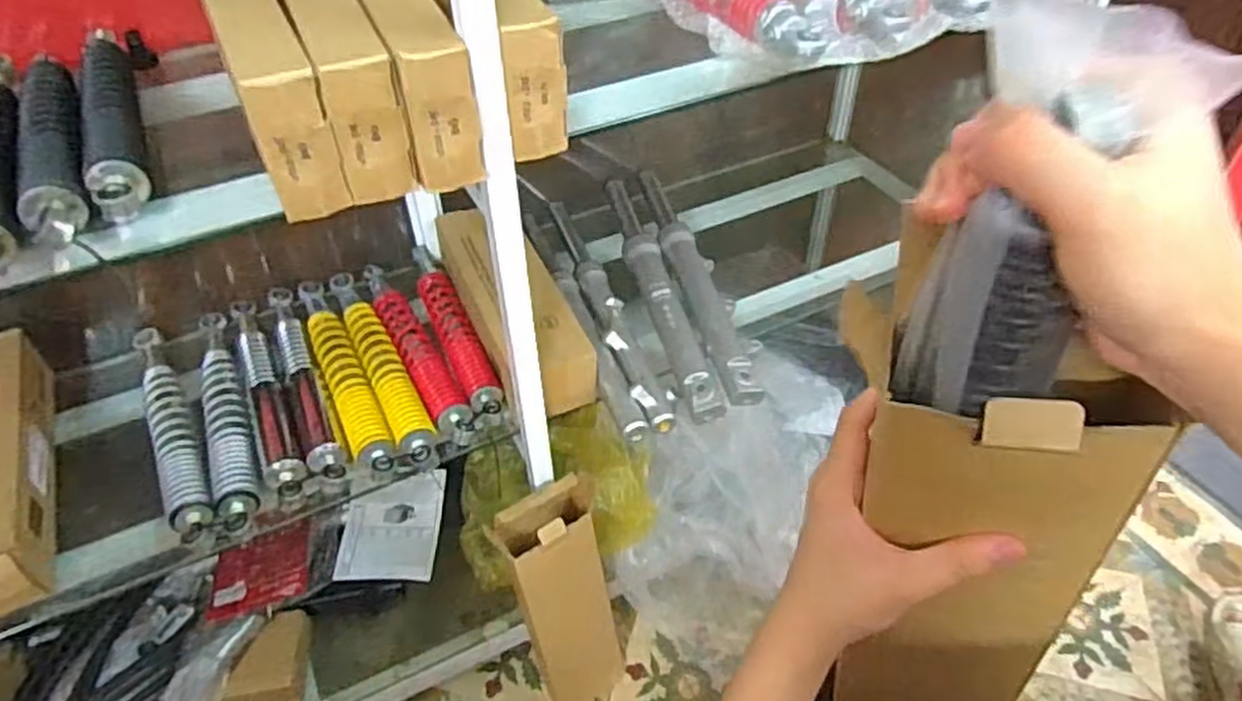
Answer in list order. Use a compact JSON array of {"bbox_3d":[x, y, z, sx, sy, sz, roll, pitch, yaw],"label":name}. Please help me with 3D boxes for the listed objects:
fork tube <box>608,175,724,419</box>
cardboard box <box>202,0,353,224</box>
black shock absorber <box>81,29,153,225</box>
[{"bbox_3d":[0.048,-0.089,1.076,0.053,0.046,0.471,-11,45,-10],"label":"fork tube"},{"bbox_3d":[-0.323,-0.264,0.695,0.059,0.112,0.380,-20,47,-18],"label":"cardboard box"},{"bbox_3d":[-0.448,-0.209,0.687,0.039,0.038,0.319,-20,47,-18],"label":"black shock absorber"}]

